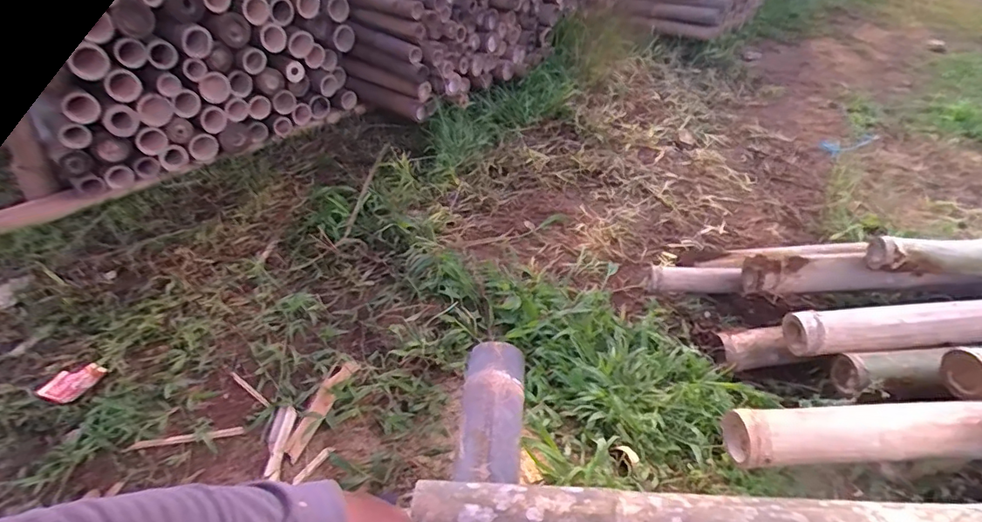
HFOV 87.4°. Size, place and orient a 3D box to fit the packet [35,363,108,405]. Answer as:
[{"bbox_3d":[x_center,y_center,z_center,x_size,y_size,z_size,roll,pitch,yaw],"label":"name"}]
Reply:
[{"bbox_3d":[-0.754,0.221,0.926,0.081,0.021,0.080,13,35,15],"label":"packet"}]

